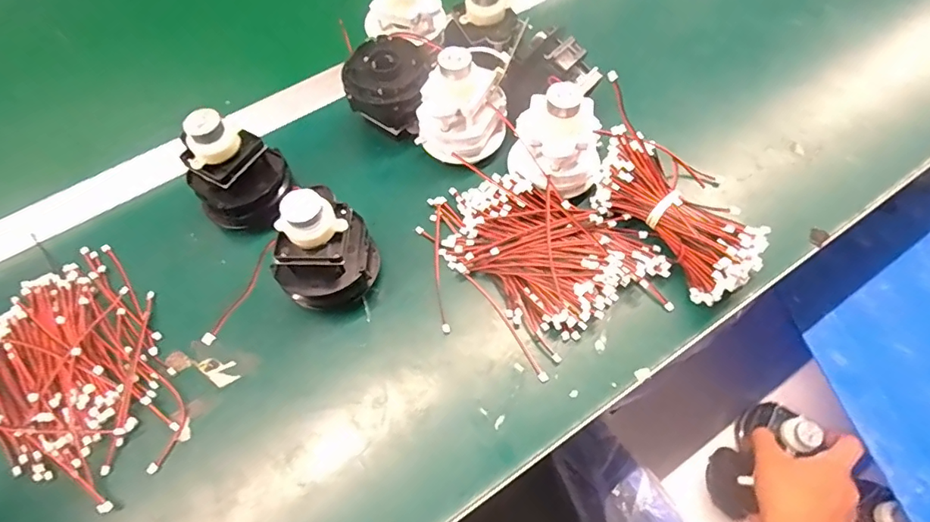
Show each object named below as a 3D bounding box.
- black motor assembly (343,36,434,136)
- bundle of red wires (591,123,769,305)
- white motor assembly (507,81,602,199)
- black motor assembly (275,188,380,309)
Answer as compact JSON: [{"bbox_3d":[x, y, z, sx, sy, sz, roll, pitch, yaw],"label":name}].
[{"bbox_3d":[-0.062,-0.139,0.411,0.071,0.061,0.067,0,63,2],"label":"black motor assembly"},{"bbox_3d":[0.150,-0.035,0.355,0.065,0.047,0.131,-37,68,-16],"label":"bundle of red wires"},{"bbox_3d":[0.069,-0.091,0.360,0.067,0.072,0.062,-13,63,-5],"label":"white motor assembly"},{"bbox_3d":[-0.093,-0.006,0.328,0.066,0.087,0.052,-40,69,-17],"label":"black motor assembly"}]

